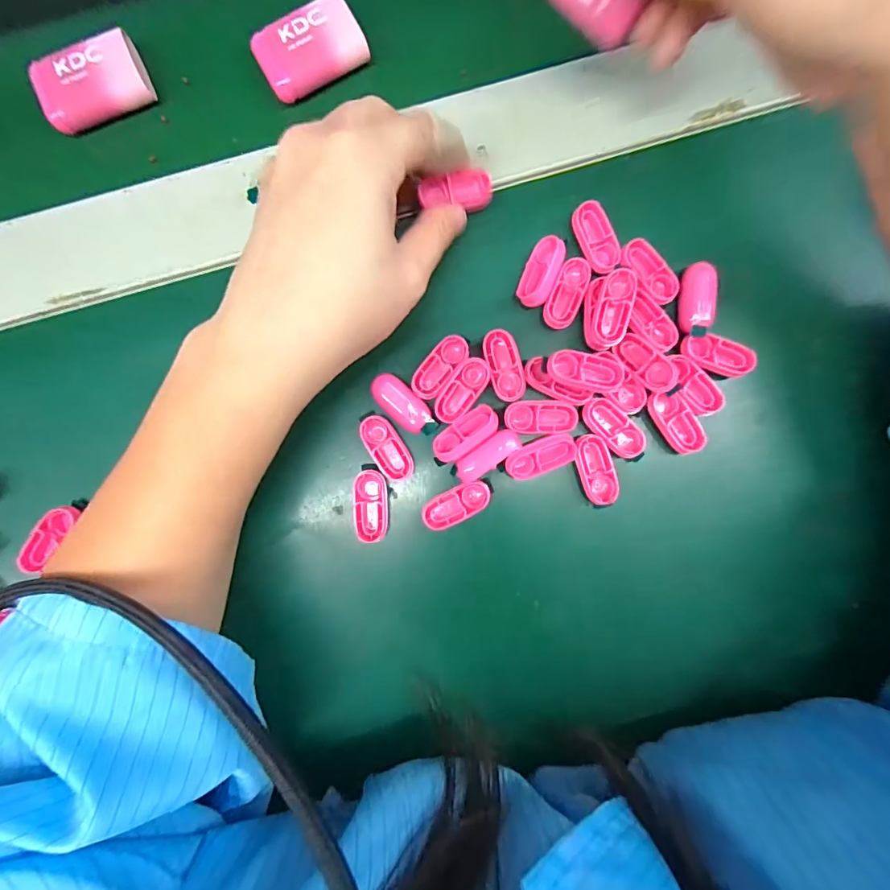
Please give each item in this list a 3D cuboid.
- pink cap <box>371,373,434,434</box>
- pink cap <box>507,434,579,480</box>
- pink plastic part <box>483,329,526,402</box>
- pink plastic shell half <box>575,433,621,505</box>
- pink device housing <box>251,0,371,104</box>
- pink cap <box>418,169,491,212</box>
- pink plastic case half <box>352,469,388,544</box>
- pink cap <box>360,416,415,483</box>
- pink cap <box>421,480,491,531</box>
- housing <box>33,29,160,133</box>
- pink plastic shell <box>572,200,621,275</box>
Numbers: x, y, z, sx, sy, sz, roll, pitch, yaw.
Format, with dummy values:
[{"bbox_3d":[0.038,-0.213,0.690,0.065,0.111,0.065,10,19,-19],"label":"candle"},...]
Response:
[{"bbox_3d":[-0.021,-0.020,0.222,0.015,0.005,0.032,-44,88,-1],"label":"pink cap"},{"bbox_3d":[0.046,0.006,0.222,0.034,0.005,0.016,-20,88,0],"label":"pink cap"},{"bbox_3d":[0.029,-0.038,0.225,0.015,0.008,0.034,-17,88,1],"label":"pink plastic part"},{"bbox_3d":[0.073,0.012,0.224,0.016,0.004,0.034,-18,88,0],"label":"pink plastic shell half"},{"bbox_3d":[-0.065,-0.193,0.227,0.051,0.011,0.032,-26,87,0],"label":"pink device housing"},{"bbox_3d":[0.005,-0.118,0.216,0.033,0.009,0.016,-2,121,1],"label":"pink cap"},{"bbox_3d":[-0.035,0.029,0.223,0.016,0.006,0.033,-4,88,1],"label":"pink plastic case half"},{"bbox_3d":[-0.028,0.002,0.224,0.015,0.009,0.034,-34,88,0],"label":"pink cap"},{"bbox_3d":[0.006,0.029,0.223,0.033,0.006,0.015,-30,87,0],"label":"pink cap"},{"bbox_3d":[-0.172,-0.177,0.228,0.051,0.011,0.034,-19,88,0],"label":"housing"},{"bbox_3d":[0.073,-0.100,0.225,0.015,0.006,0.033,-24,88,0],"label":"pink plastic shell"}]

